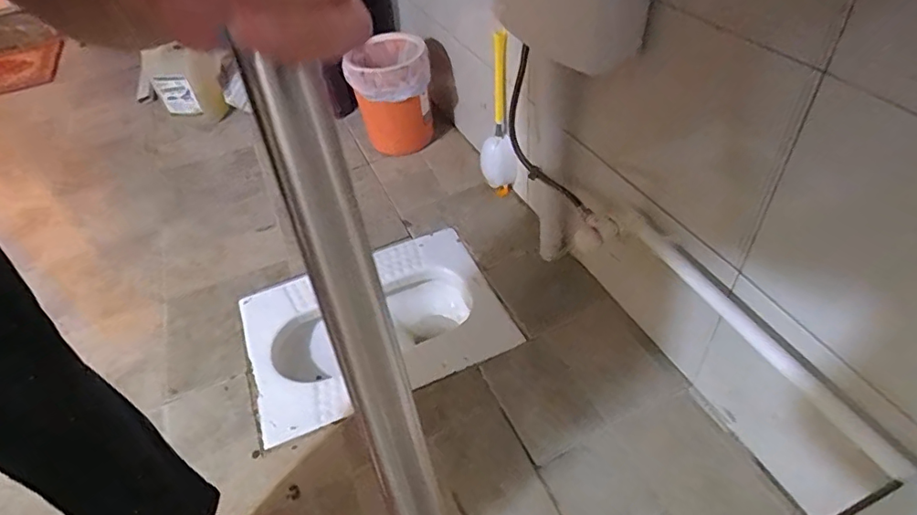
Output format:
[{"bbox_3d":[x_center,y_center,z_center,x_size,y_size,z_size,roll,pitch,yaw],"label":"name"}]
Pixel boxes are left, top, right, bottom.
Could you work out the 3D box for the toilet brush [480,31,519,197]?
[{"bbox_3d":[0.094,-0.311,1.290,0.077,0.431,0.133,-8,44,0],"label":"toilet brush"}]

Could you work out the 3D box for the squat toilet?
[{"bbox_3d":[-0.181,0.167,1.185,0.535,0.154,0.381,-20,46,-13],"label":"squat toilet"}]

